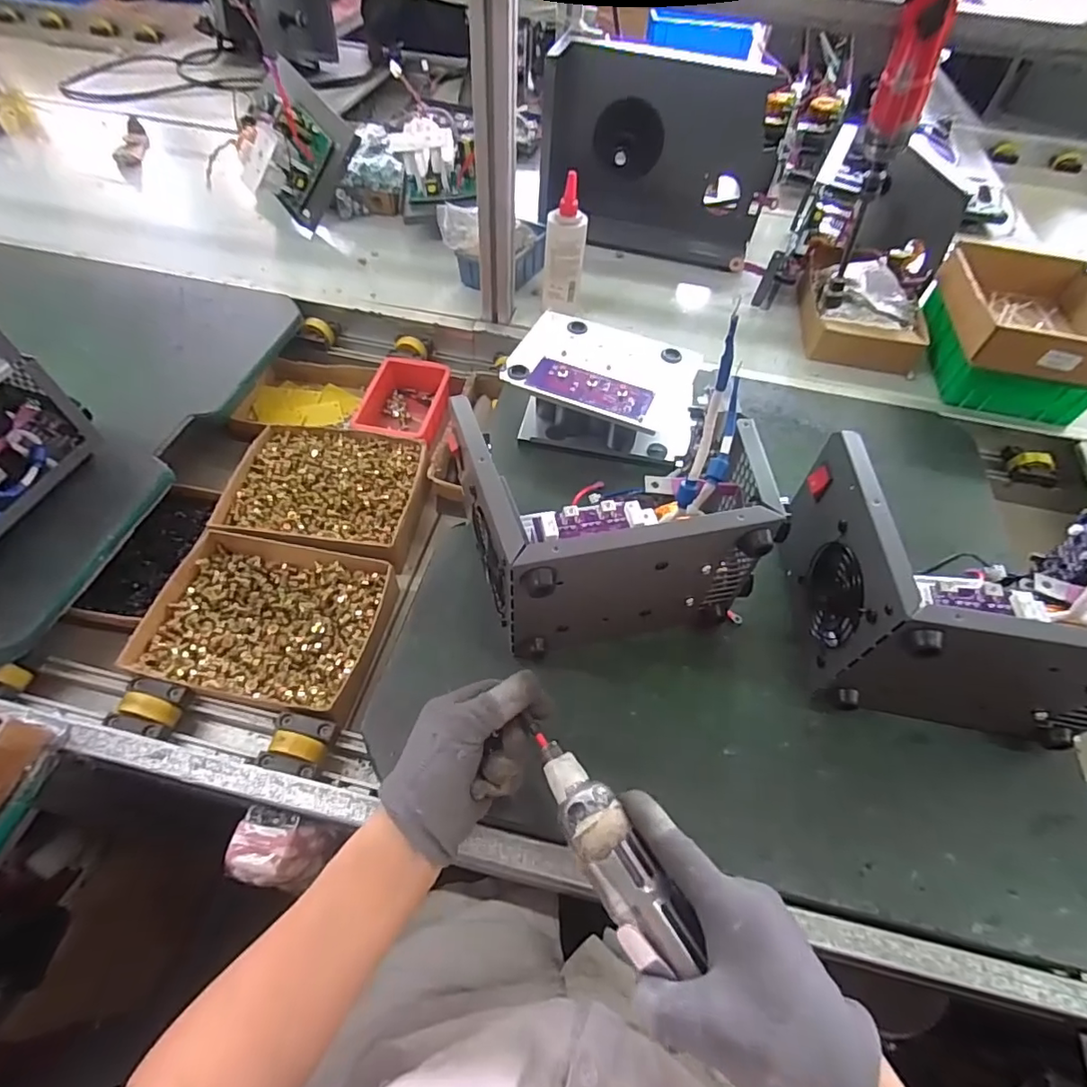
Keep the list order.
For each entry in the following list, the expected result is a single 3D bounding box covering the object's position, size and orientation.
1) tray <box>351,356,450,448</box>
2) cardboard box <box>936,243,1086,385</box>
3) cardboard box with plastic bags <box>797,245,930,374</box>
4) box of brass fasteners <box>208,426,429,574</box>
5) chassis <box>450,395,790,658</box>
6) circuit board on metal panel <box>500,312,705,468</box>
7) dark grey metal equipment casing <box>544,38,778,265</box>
[{"bbox_3d":[-0.184,-0.187,0.756,0.115,0.048,0.162,8,55,2],"label":"tray"},{"bbox_3d":[0.605,-0.294,0.685,0.177,0.052,0.217,15,56,7],"label":"cardboard box"},{"bbox_3d":[0.459,-0.342,0.786,0.153,0.075,0.204,11,56,4],"label":"cardboard box with plastic bags"},{"bbox_3d":[-0.256,-0.061,0.662,0.217,0.044,0.176,9,55,2],"label":"box of brass fasteners"},{"bbox_3d":[0.058,-0.021,0.486,0.234,0.152,0.178,-9,57,-9],"label":"chassis"},{"bbox_3d":[0.072,-0.183,0.650,0.220,0.070,0.164,15,56,7],"label":"circuit board on metal panel"},{"bbox_3d":[0.173,-0.593,0.853,0.350,0.255,0.090,5,42,-3],"label":"dark grey metal equipment casing"}]

